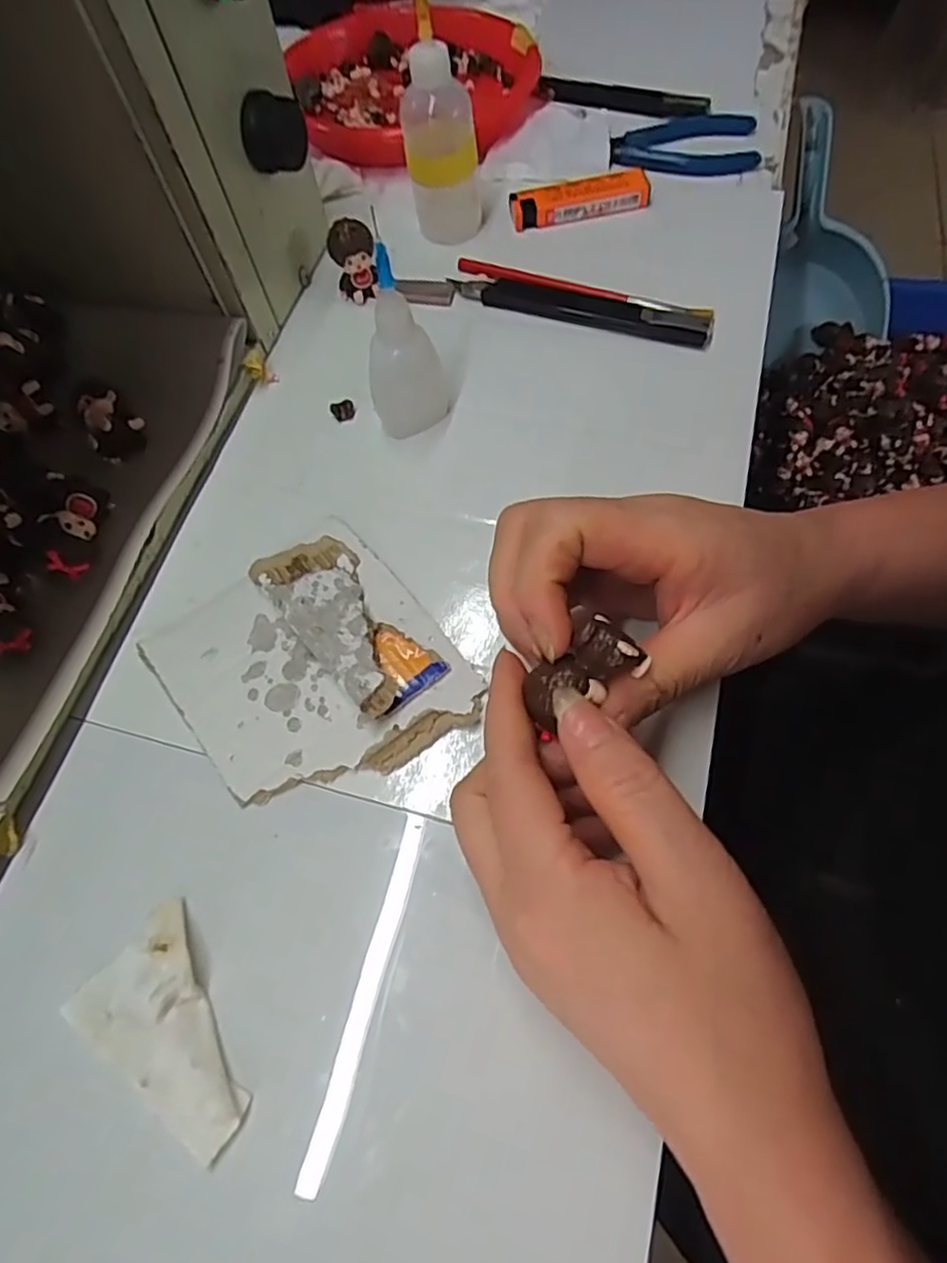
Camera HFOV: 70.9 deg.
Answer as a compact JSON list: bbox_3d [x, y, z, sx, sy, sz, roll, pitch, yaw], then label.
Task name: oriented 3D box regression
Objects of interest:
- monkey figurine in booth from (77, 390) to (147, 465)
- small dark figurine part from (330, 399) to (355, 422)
[{"bbox_3d":[-0.171,-0.097,0.314,0.024,0.021,0.027,-36,67,-13],"label":"monkey figurine in booth"},{"bbox_3d":[-0.066,-0.112,0.338,0.012,0.006,0.008,-17,64,-4],"label":"small dark figurine part"}]

